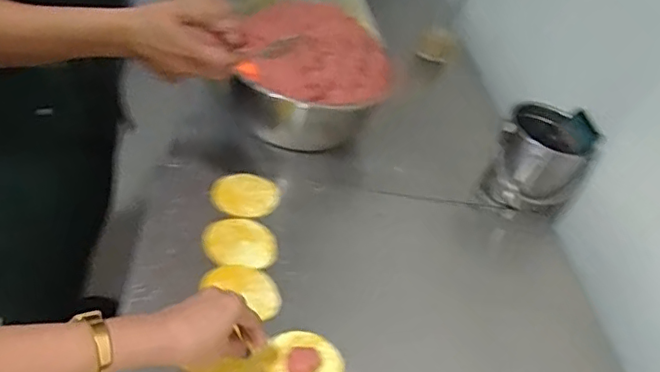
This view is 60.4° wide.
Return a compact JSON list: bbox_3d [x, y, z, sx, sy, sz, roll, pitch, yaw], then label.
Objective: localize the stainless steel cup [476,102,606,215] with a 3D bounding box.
[{"bbox_3d":[0.335,-0.042,0.897,0.130,0.141,0.123,33,42,19],"label":"stainless steel cup"}]

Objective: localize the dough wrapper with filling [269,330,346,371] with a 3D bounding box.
[{"bbox_3d":[-0.024,0.194,0.616,0.078,0.018,0.084,10,40,-8],"label":"dough wrapper with filling"}]

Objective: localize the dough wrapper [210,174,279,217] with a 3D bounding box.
[{"bbox_3d":[-0.118,0.012,0.787,0.095,0.010,0.074,-11,59,-32],"label":"dough wrapper"}]

